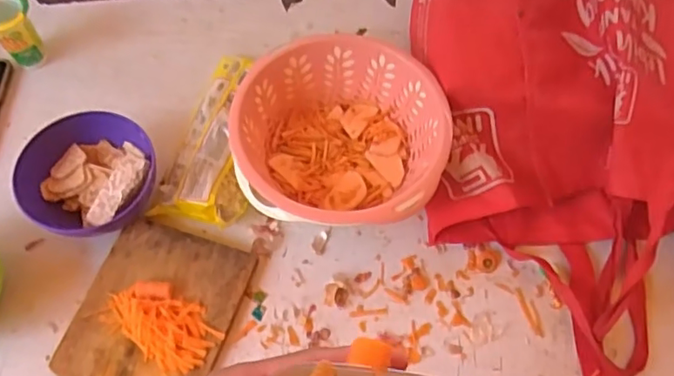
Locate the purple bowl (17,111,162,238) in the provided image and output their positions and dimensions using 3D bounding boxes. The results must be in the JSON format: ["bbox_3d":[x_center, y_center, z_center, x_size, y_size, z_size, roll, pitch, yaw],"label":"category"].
[{"bbox_3d":[-0.281,-0.012,0.681,0.138,0.068,0.153,34,68,15],"label":"purple bowl"}]

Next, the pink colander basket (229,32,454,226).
[{"bbox_3d":[0.003,-0.055,0.698,0.240,0.101,0.238,-2,63,-2],"label":"pink colander basket"}]

